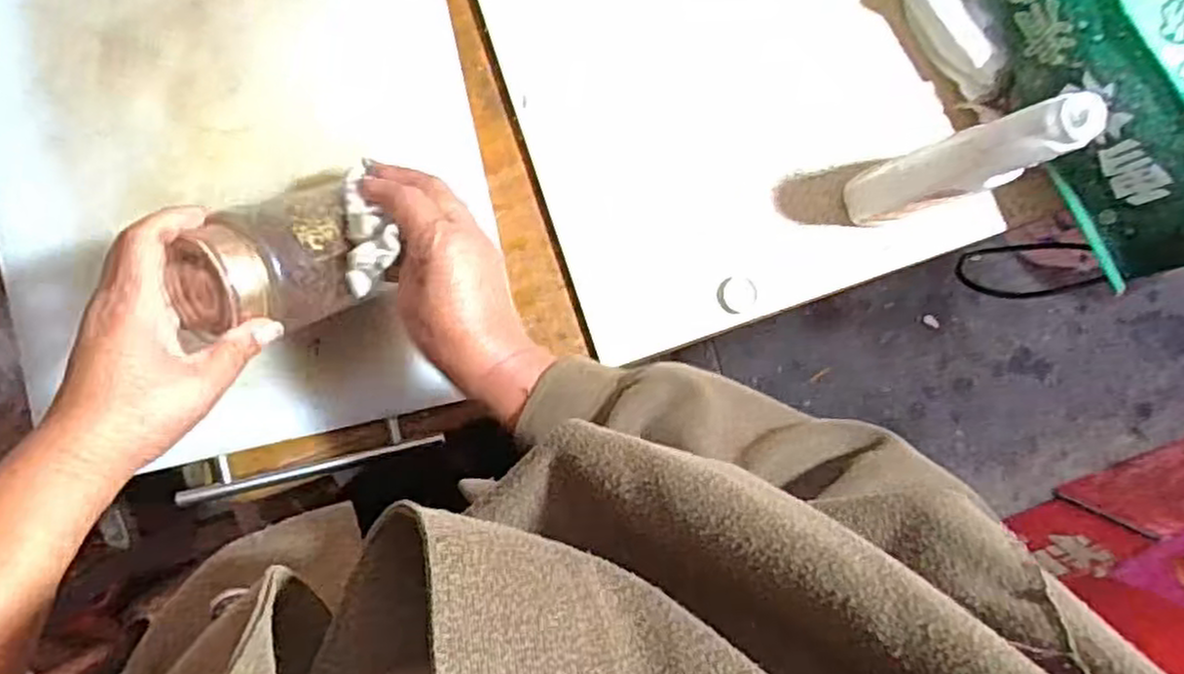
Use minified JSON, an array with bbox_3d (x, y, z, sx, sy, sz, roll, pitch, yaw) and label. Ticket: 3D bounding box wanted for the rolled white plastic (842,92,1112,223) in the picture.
[{"bbox_3d":[0.251,-0.116,0.541,0.058,0.216,0.049,-15,95,-7],"label":"rolled white plastic"}]

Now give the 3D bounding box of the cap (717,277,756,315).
[{"bbox_3d":[0.117,-0.034,0.623,0.031,0.011,0.028,-4,93,-8],"label":"cap"}]

